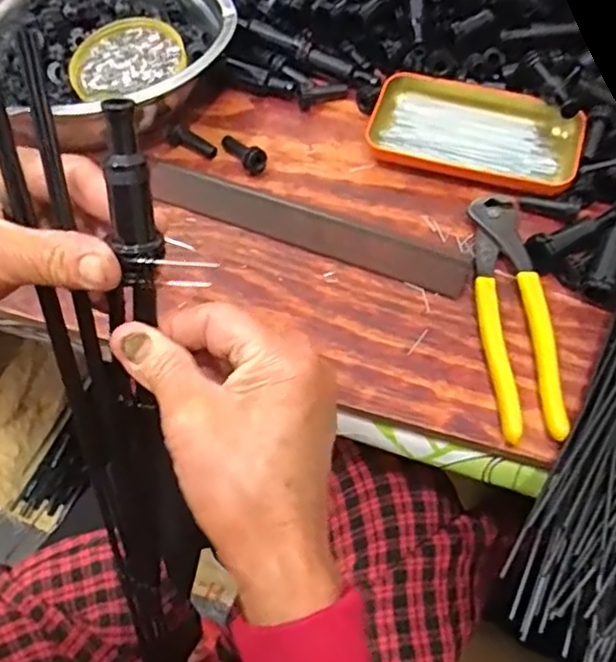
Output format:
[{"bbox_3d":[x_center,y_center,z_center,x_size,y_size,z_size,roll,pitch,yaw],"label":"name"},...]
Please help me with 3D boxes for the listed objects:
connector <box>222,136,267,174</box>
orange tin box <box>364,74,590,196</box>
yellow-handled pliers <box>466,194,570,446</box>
[{"bbox_3d":[-0.046,-0.132,0.482,0.017,0.020,0.038,-34,65,-13],"label":"connector"},{"bbox_3d":[0.119,-0.143,0.473,0.144,0.018,0.080,18,65,13],"label":"orange tin box"},{"bbox_3d":[0.126,-0.014,0.408,0.038,0.013,0.166,-2,62,3],"label":"yellow-handled pliers"}]

